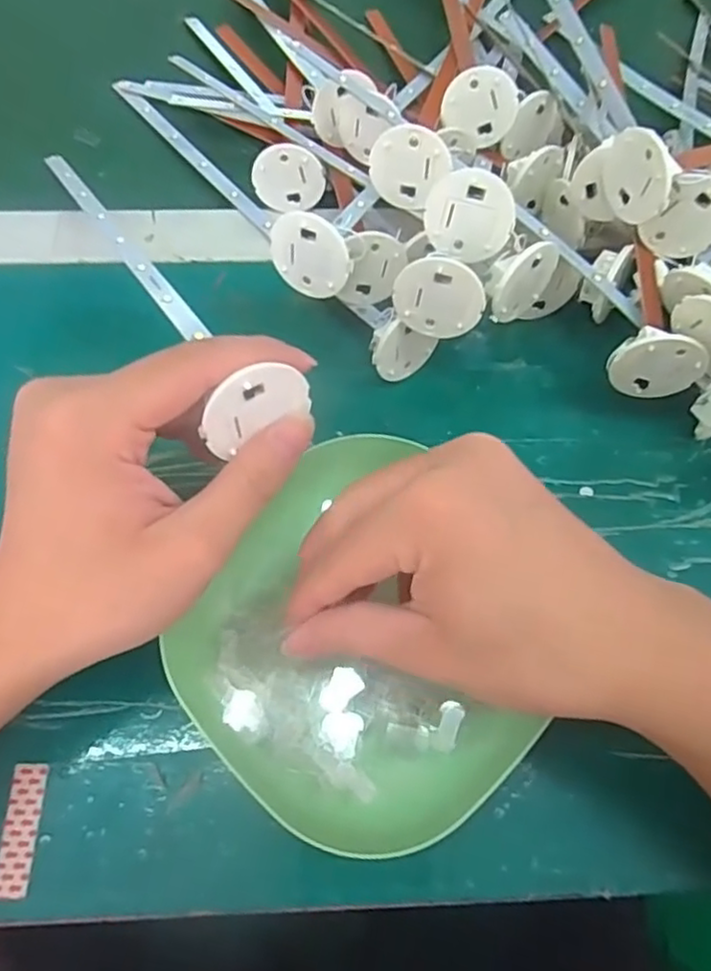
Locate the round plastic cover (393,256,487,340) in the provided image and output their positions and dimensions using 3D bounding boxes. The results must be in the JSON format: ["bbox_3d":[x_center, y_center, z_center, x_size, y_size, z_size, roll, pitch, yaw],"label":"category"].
[{"bbox_3d":[0.036,-0.080,0.282,0.036,0.039,0.004,-16,40,34],"label":"round plastic cover"}]

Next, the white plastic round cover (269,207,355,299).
[{"bbox_3d":[-0.021,-0.102,0.292,0.038,0.036,0.004,52,45,-23],"label":"white plastic round cover"}]

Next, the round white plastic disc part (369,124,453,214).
[{"bbox_3d":[0.024,-0.150,0.311,0.034,0.037,0.004,28,51,-13],"label":"round white plastic disc part"}]

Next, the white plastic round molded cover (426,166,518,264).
[{"bbox_3d":[0.050,-0.119,0.290,0.037,0.037,0.010,11,38,8],"label":"white plastic round molded cover"}]

